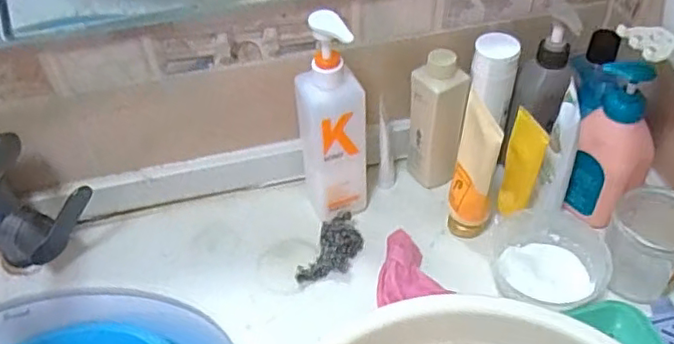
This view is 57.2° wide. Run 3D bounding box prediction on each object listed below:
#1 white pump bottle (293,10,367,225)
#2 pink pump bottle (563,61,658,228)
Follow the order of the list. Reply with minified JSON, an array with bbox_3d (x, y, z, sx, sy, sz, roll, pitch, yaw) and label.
[{"bbox_3d":[-0.002,-0.048,0.637,0.077,0.238,0.062,-7,48,-3],"label":"white pump bottle"},{"bbox_3d":[0.279,-0.021,0.635,0.072,0.168,0.071,-37,56,-27],"label":"pink pump bottle"}]

